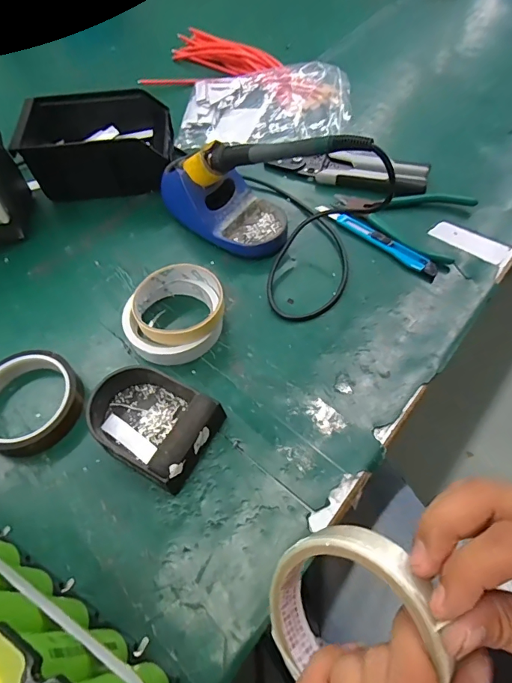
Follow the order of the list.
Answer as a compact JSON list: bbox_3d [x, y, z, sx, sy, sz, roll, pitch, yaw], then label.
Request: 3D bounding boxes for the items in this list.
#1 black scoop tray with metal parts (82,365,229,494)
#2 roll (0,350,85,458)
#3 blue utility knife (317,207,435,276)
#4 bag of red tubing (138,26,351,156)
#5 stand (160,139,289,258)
[{"bbox_3d":[-0.088,0.064,0.354,0.104,0.035,0.080,25,63,17],"label":"black scoop tray with metal parts"},{"bbox_3d":[-0.202,0.054,0.379,0.086,0.030,0.090,-1,59,2],"label":"roll"},{"bbox_3d":[0.132,-0.117,0.474,0.020,0.009,0.153,-41,65,-20],"label":"blue utility knife"},{"bbox_3d":[-0.013,-0.377,0.620,0.289,0.033,0.276,3,59,5],"label":"bag of red tubing"},{"bbox_3d":[-0.038,-0.160,0.466,0.154,0.081,0.084,22,62,15],"label":"stand"}]

